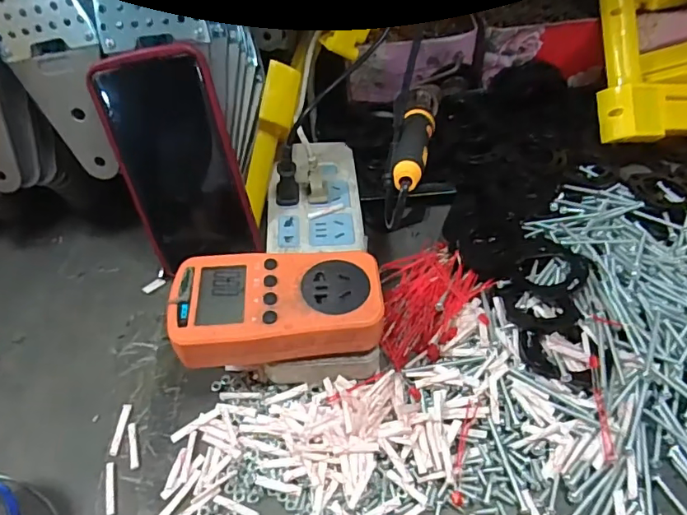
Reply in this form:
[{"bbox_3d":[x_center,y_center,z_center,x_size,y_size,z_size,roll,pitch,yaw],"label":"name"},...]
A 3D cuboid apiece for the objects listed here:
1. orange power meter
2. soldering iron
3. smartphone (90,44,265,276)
[{"bbox_3d":[-0.040,0.029,0.324,0.125,0.029,0.067,-6,50,-2],"label":"orange power meter"},{"bbox_3d":[0.048,-0.081,0.351,0.023,0.019,0.200,7,38,11],"label":"soldering iron"},{"bbox_3d":[-0.118,-0.068,0.371,0.080,0.150,0.009,-11,24,4],"label":"smartphone"}]

